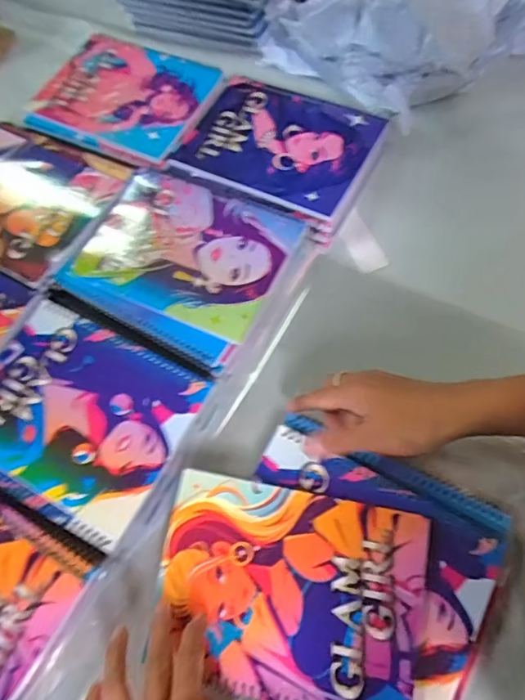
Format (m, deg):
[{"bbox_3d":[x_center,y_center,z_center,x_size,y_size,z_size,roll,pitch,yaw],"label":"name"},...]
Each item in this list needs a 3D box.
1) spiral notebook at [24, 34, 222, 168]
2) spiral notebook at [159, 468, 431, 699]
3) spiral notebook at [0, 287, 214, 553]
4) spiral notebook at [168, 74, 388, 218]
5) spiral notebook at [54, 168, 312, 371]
[{"bbox_3d":[-0.163,-0.305,0.609,0.194,0.008,0.157,25,70,13],"label":"spiral notebook"},{"bbox_3d":[0.018,0.181,0.384,0.195,0.012,0.147,11,67,8],"label":"spiral notebook"},{"bbox_3d":[-0.163,0.051,0.459,0.196,0.025,0.169,26,70,16],"label":"spiral notebook"},{"bbox_3d":[0.014,-0.230,0.556,0.196,0.009,0.146,26,70,13],"label":"spiral notebook"},{"bbox_3d":[-0.081,-0.099,0.507,0.199,0.009,0.175,26,70,14],"label":"spiral notebook"}]

